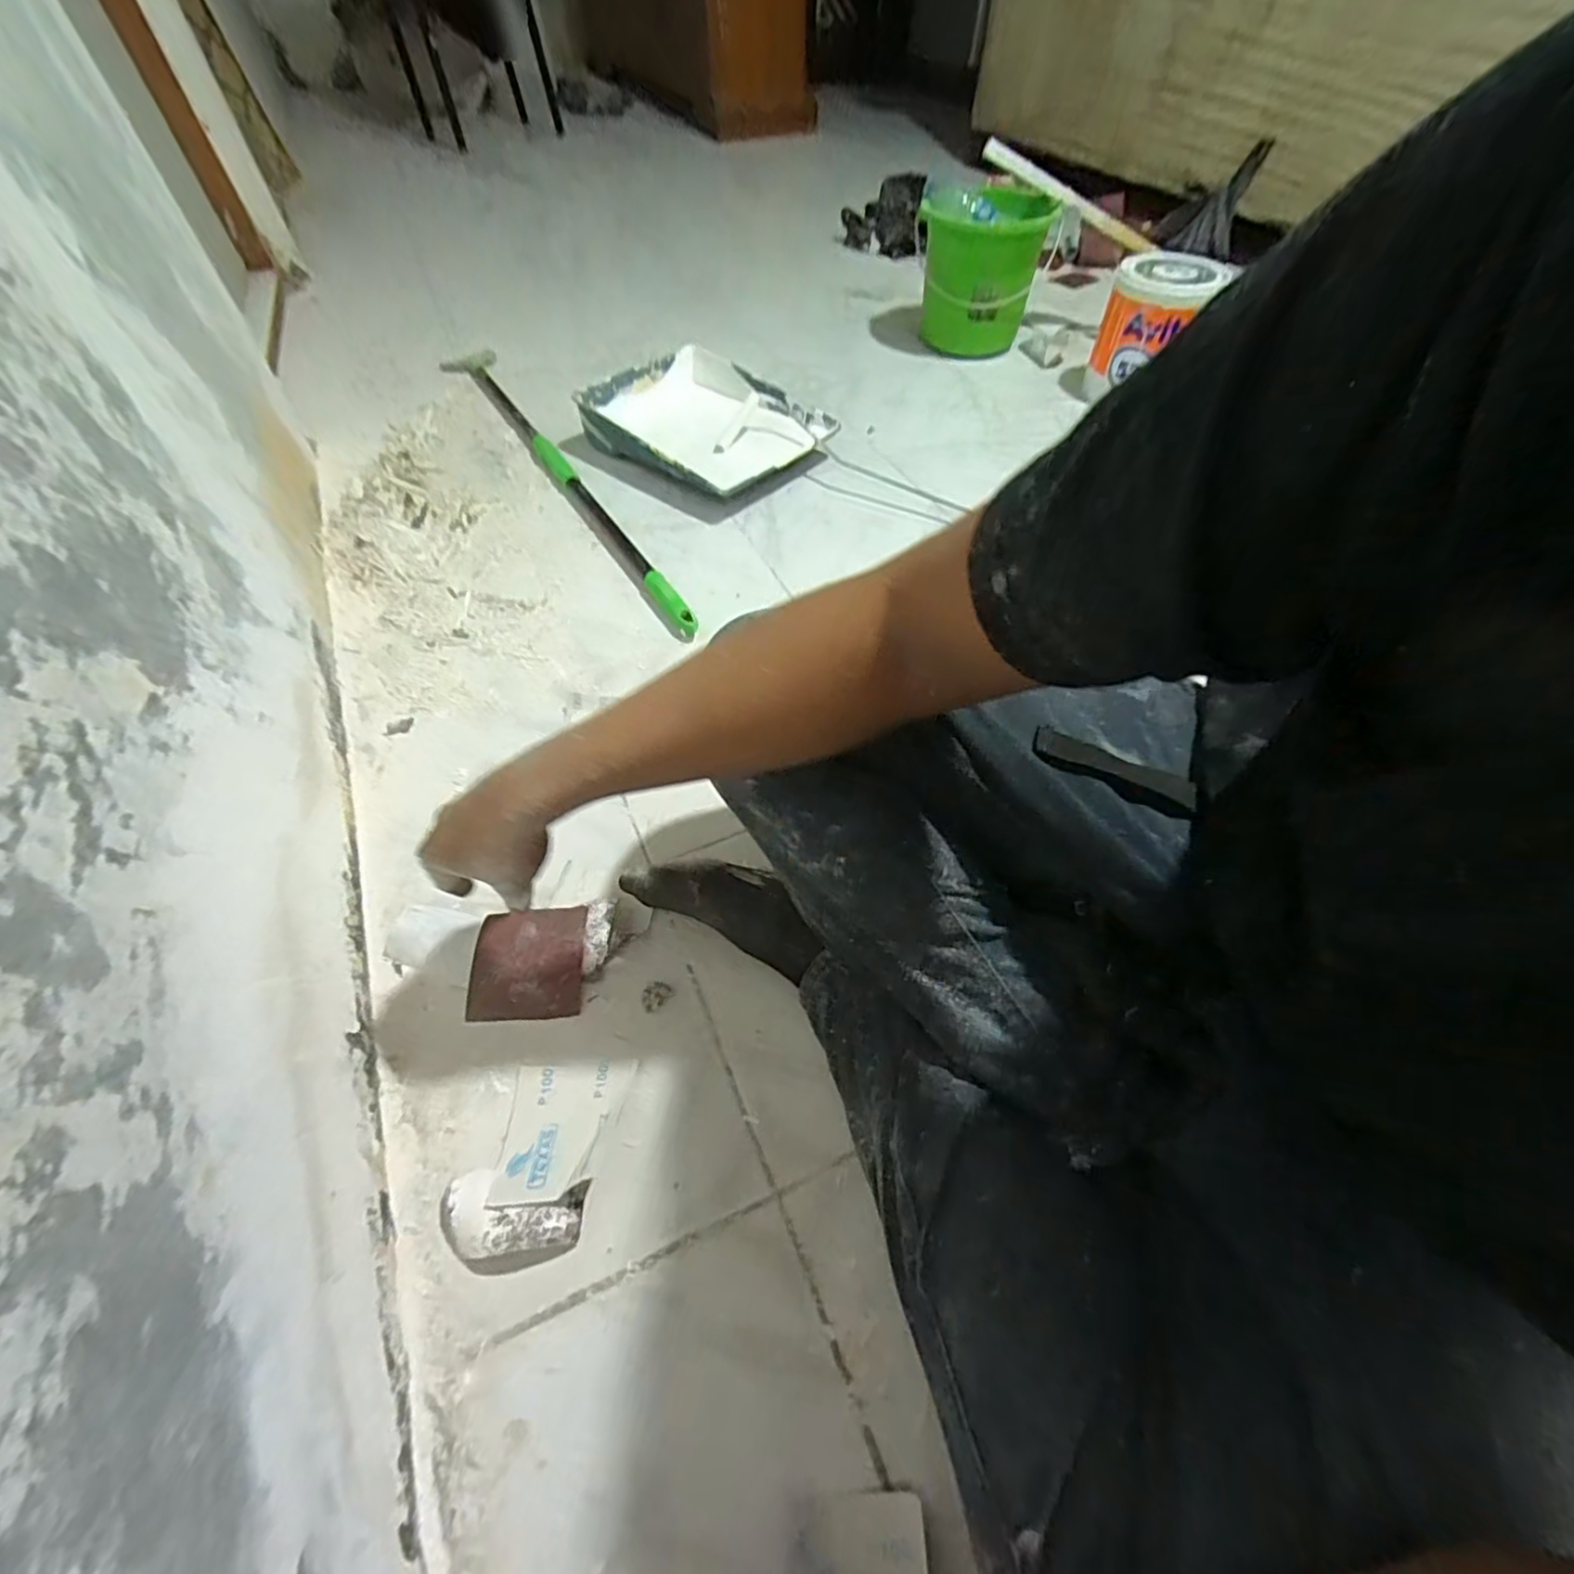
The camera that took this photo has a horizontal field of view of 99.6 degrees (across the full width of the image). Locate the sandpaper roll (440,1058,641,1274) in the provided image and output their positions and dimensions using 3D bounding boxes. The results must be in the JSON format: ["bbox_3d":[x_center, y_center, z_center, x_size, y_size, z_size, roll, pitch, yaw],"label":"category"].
[{"bbox_3d":[-0.184,0.268,0.491,0.097,0.025,0.146,10,54,9],"label":"sandpaper roll"}]

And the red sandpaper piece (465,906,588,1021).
[{"bbox_3d":[-0.226,0.152,0.579,0.097,0.006,0.091,-2,68,0],"label":"red sandpaper piece"}]

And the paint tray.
[{"bbox_3d":[-0.141,-0.606,1.102,0.394,0.074,0.276,38,63,26],"label":"paint tray"}]

